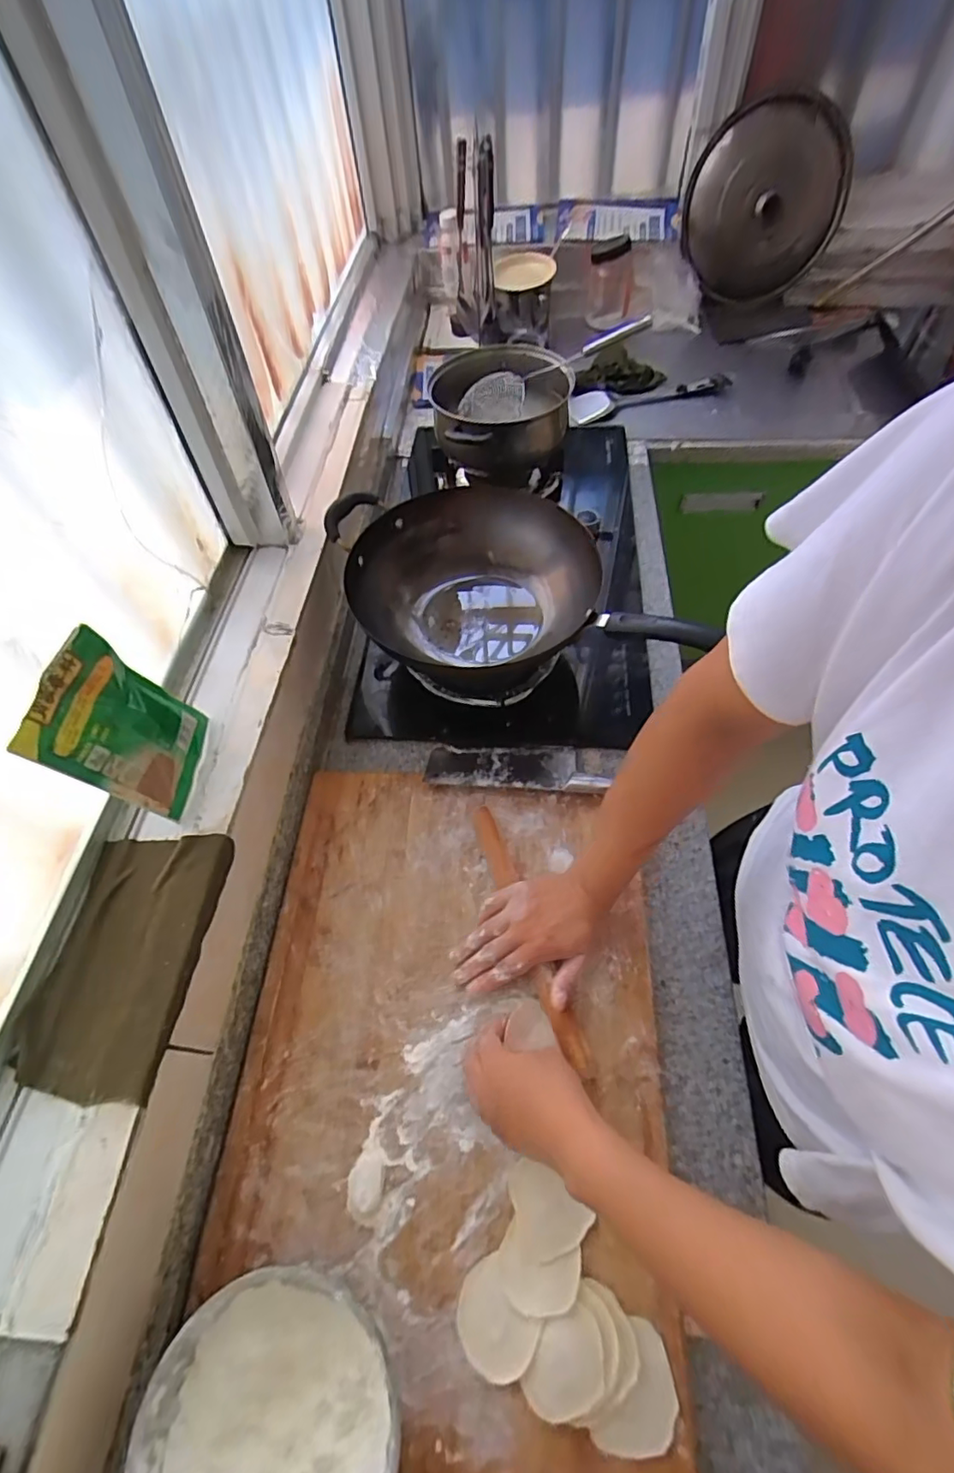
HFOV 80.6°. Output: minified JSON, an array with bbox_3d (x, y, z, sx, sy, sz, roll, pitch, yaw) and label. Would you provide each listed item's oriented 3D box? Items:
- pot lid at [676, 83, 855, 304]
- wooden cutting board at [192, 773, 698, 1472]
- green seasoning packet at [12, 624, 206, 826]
[{"bbox_3d":[0.616,-1.133,1.190,0.335,0.329,0.044,-2,39,1],"label":"pot lid"},{"bbox_3d":[-0.024,0.310,0.543,0.385,0.039,0.564,1,59,5],"label":"wooden cutting board"},{"bbox_3d":[-0.316,-0.005,0.507,0.024,0.154,0.114,-11,56,22],"label":"green seasoning packet"}]

